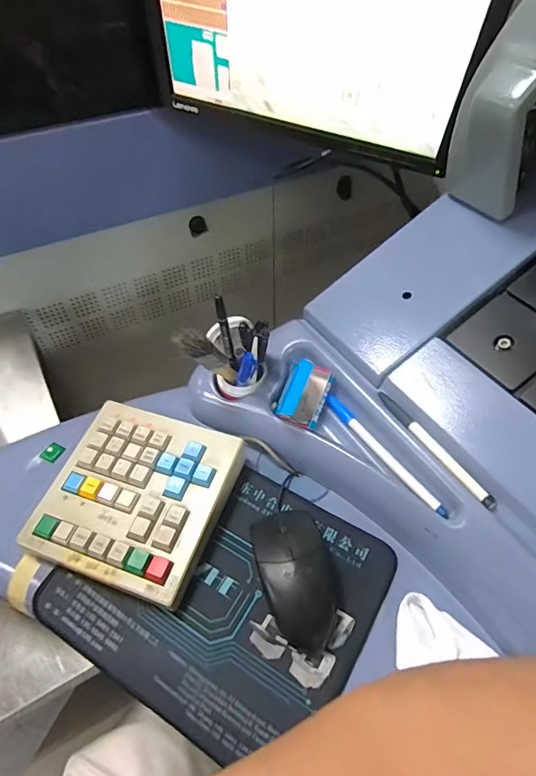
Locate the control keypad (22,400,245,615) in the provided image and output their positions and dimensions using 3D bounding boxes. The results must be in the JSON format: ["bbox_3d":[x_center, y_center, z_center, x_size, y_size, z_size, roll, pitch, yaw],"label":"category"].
[{"bbox_3d":[-0.122,0.096,0.427,0.156,0.031,0.155,15,53,14],"label":"control keypad"}]

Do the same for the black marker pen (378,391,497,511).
[{"bbox_3d":[0.140,0.051,0.396,0.011,0.014,0.132,-28,55,-19],"label":"black marker pen"}]

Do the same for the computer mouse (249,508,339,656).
[{"bbox_3d":[0.026,0.152,0.380,0.061,0.033,0.112,-13,51,-8],"label":"computer mouse"}]

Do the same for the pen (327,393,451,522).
[{"bbox_3d":[0.103,0.057,0.414,0.010,0.007,0.148,-29,55,-20],"label":"pen"}]

